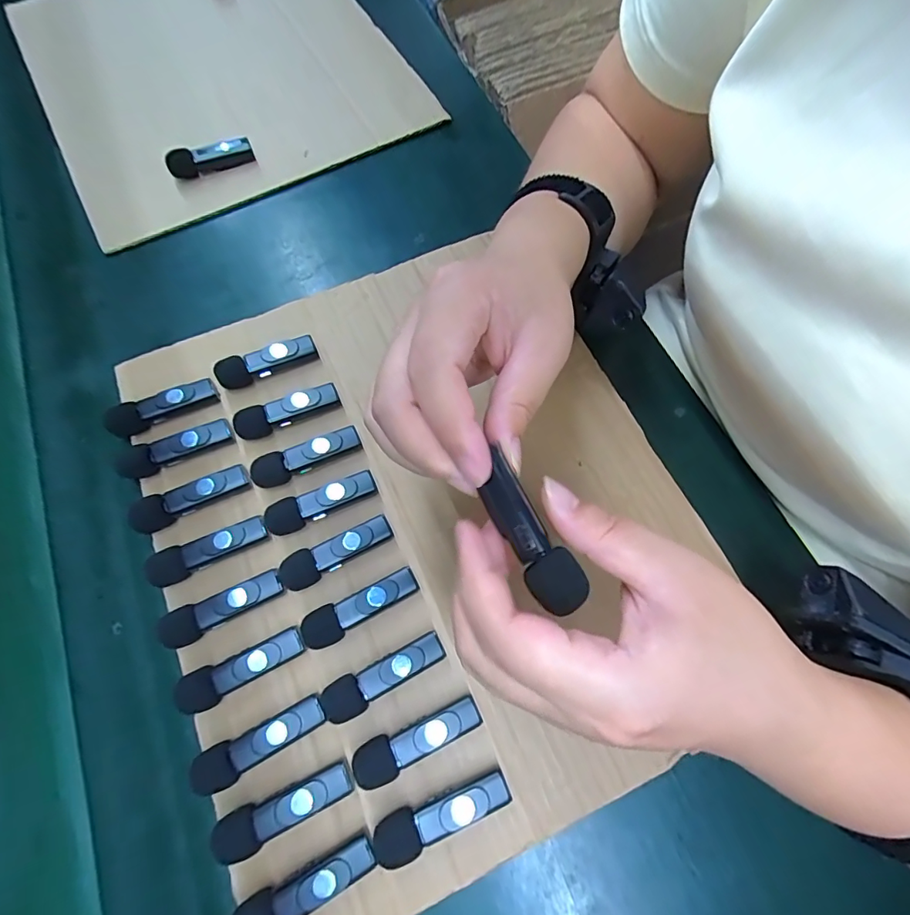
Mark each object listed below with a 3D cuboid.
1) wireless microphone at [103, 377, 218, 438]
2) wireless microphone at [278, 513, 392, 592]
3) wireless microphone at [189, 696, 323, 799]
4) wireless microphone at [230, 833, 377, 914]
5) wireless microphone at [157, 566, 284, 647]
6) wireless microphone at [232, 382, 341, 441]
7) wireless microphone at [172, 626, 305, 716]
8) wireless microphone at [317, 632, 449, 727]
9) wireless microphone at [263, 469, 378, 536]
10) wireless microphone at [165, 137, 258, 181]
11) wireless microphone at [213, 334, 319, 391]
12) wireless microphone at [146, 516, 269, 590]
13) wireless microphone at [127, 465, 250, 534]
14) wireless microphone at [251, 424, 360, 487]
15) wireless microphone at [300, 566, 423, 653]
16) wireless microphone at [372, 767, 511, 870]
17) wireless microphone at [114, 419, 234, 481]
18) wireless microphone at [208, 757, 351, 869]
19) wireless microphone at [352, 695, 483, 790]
[{"bbox_3d":[-0.182,-0.032,0.295,0.062,0.017,0.015,-29,72,-11],"label":"wireless microphone"},{"bbox_3d":[-0.066,0.054,0.267,0.064,0.014,0.019,-24,71,-10],"label":"wireless microphone"},{"bbox_3d":[-0.095,0.141,0.233,0.064,0.016,0.019,-24,71,-10],"label":"wireless microphone"},{"bbox_3d":[-0.067,0.193,0.213,0.064,0.017,0.018,-29,72,-11],"label":"wireless microphone"},{"bbox_3d":[-0.124,0.081,0.254,0.062,0.014,0.018,-24,71,-10],"label":"wireless microphone"},{"bbox_3d":[-0.105,-0.028,0.297,0.064,0.017,0.017,-21,71,-9],"label":"wireless microphone"},{"bbox_3d":[-0.108,0.109,0.244,0.062,0.019,0.020,-22,71,-9],"label":"wireless microphone"},{"bbox_3d":[-0.036,0.113,0.245,0.065,0.015,0.019,-24,71,-10],"label":"wireless microphone"},{"bbox_3d":[-0.078,0.027,0.277,0.064,0.016,0.018,-23,71,-9],"label":"wireless microphone"},{"bbox_3d":[-0.192,-0.236,0.373,0.064,0.019,0.014,-19,71,-8],"label":"wireless microphone"},{"bbox_3d":[-0.122,-0.061,0.310,0.063,0.017,0.016,-21,71,-9],"label":"wireless microphone"},{"bbox_3d":[-0.137,0.052,0.266,0.063,0.015,0.018,-24,71,-10],"label":"wireless microphone"},{"bbox_3d":[-0.153,0.024,0.277,0.066,0.017,0.017,-24,71,-10],"label":"wireless microphone"},{"bbox_3d":[-0.089,0.000,0.287,0.065,0.016,0.017,-23,71,-9],"label":"wireless microphone"},{"bbox_3d":[-0.051,0.082,0.257,0.065,0.015,0.019,-24,71,-10],"label":"wireless microphone"},{"bbox_3d":[-0.006,0.168,0.224,0.065,0.018,0.018,-19,71,-8],"label":"wireless microphone"},{"bbox_3d":[-0.169,-0.005,0.285,0.066,0.013,0.017,-22,71,-9],"label":"wireless microphone"},{"bbox_3d":[-0.079,0.166,0.224,0.064,0.016,0.018,-21,71,-8],"label":"wireless microphone"},{"bbox_3d":[-0.018,0.139,0.234,0.064,0.018,0.018,-24,71,-10],"label":"wireless microphone"}]

